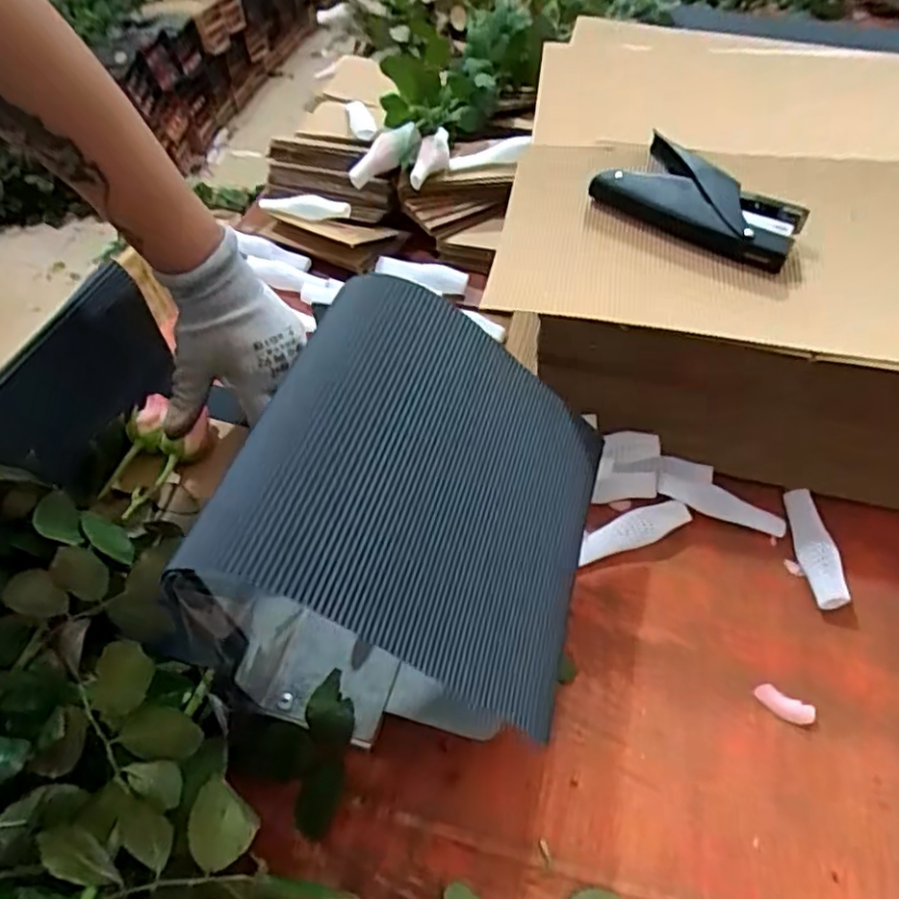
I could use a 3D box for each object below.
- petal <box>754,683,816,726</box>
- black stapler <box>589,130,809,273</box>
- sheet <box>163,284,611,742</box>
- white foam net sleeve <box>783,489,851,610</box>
[{"bbox_3d":[0.219,0.167,0.433,0.036,0.012,0.013,31,59,22],"label":"petal"},{"bbox_3d":[0.192,-0.188,0.505,0.151,0.037,0.067,35,61,24],"label":"black stapler"},{"bbox_3d":[-0.019,0.032,0.455,0.280,0.061,0.245,23,100,4],"label":"sheet"},{"bbox_3d":[0.270,0.072,0.495,0.021,0.025,0.095,0,53,2],"label":"white foam net sleeve"}]

